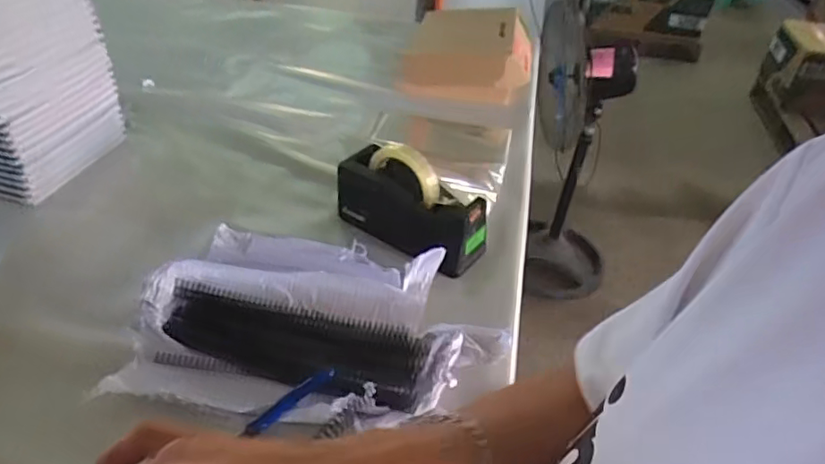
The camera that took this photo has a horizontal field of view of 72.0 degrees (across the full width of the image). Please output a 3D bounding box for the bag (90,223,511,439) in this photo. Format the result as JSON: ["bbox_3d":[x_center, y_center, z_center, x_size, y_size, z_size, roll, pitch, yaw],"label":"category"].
[{"bbox_3d":[-0.099,0.099,0.631,0.378,0.039,0.231,7,39,3],"label":"bag"}]

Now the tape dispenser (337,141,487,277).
[{"bbox_3d":[0.001,-0.043,0.745,0.206,0.118,0.075,26,44,24],"label":"tape dispenser"}]

